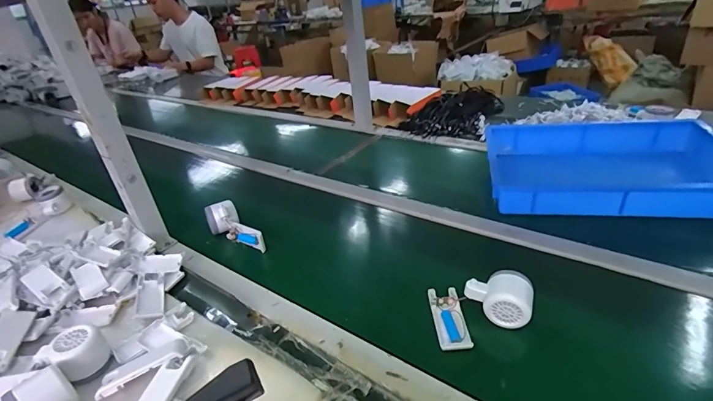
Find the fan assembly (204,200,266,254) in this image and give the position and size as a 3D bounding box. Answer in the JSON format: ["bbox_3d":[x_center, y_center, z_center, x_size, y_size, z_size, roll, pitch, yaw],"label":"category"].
[{"bbox_3d":[-0.230,0.052,0.752,0.152,0.068,0.043,30,42,20],"label":"fan assembly"}]

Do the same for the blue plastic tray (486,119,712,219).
[{"bbox_3d":[0.491,-0.072,0.783,0.422,0.073,0.279,1,31,14],"label":"blue plastic tray"}]

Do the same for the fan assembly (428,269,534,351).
[{"bbox_3d":[0.165,0.135,0.512,0.127,0.051,0.093,-5,29,3],"label":"fan assembly"}]

